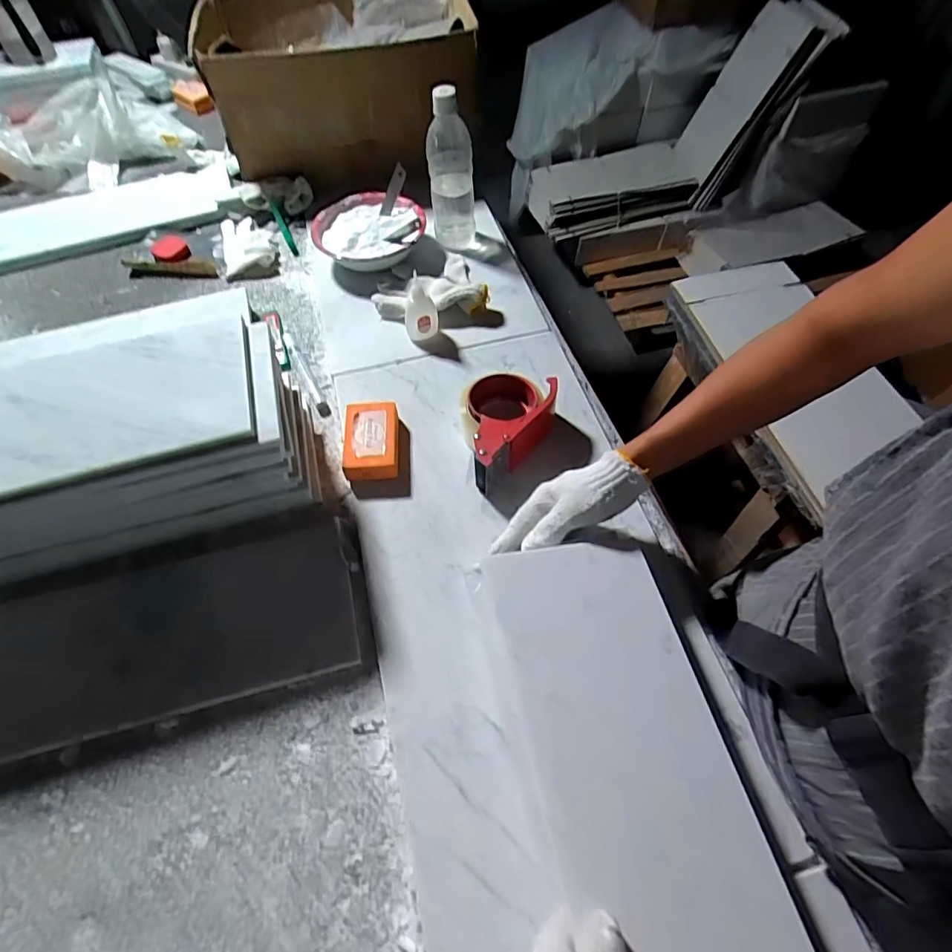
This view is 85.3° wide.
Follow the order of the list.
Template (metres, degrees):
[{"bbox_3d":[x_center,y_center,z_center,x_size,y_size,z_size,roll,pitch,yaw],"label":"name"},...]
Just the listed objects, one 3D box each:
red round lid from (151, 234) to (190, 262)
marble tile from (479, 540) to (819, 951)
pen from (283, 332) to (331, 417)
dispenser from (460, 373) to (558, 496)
[{"bbox_3d":[-0.499,-0.371,0.843,0.055,0.014,0.057,-24,63,-13],"label":"red round lid"},{"bbox_3d":[0.128,0.247,0.349,0.154,0.016,0.436,-7,59,-15],"label":"marble tile"},{"bbox_3d":[-0.230,-0.141,0.692,0.014,0.011,0.164,-26,60,-13],"label":"pen"},{"bbox_3d":[0.040,-0.054,0.594,0.112,0.061,0.140,-4,59,0],"label":"dispenser"}]

